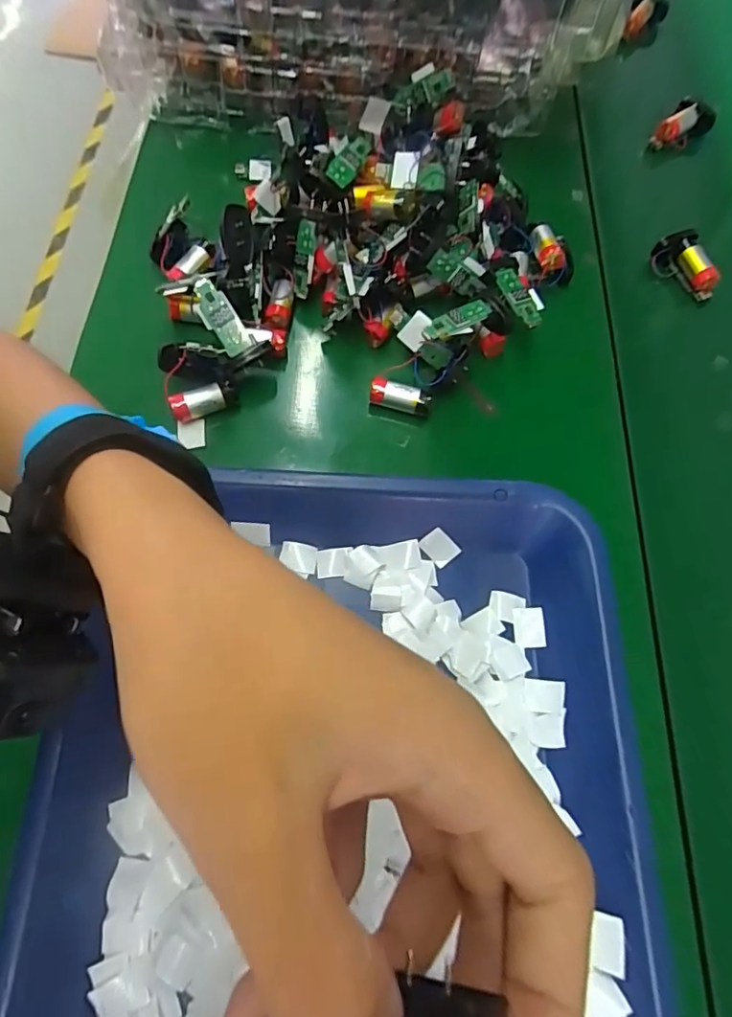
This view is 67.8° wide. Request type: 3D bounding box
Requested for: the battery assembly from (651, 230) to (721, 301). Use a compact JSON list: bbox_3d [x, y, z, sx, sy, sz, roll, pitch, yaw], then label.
[{"bbox_3d":[0.225,-0.169,0.388,0.029,0.026,0.046,-12,68,-6],"label":"battery assembly"}]

